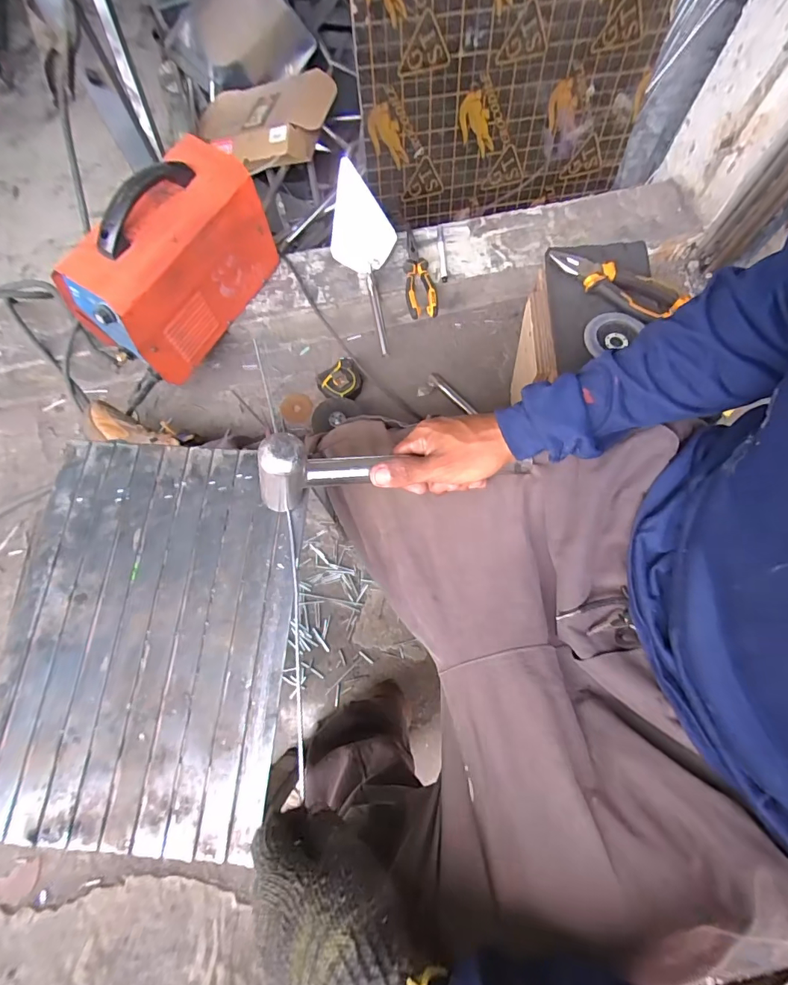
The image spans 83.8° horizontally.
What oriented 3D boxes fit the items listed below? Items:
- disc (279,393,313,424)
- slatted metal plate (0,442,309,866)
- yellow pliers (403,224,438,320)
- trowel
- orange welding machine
[{"bbox_3d":[-0.199,-0.172,0.894,0.062,0.005,0.060,3,88,-12],"label":"disc"},{"bbox_3d":[-0.220,0.119,0.396,0.247,0.011,0.337,4,72,2],"label":"slatted metal plate"},{"bbox_3d":[0.048,-0.430,0.850,0.058,0.018,0.194,-4,72,-1],"label":"yellow pliers"},{"bbox_3d":[-0.050,-0.452,0.850,0.125,0.043,0.317,-13,107,-4],"label":"trowel"},{"bbox_3d":[-0.363,-0.384,0.725,0.146,0.223,0.322,32,75,10],"label":"orange welding machine"}]

